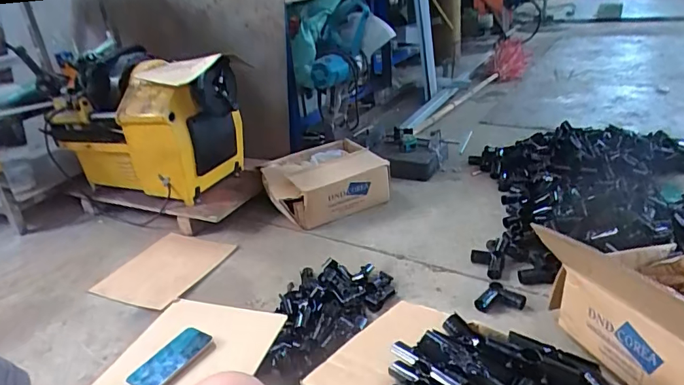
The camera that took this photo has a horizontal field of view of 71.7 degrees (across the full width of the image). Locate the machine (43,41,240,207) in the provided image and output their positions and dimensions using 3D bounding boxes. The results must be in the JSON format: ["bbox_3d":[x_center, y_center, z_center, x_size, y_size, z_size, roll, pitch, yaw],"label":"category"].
[{"bbox_3d":[-0.636,-0.233,1.603,0.624,0.418,0.283,5,27,21],"label":"machine"}]

